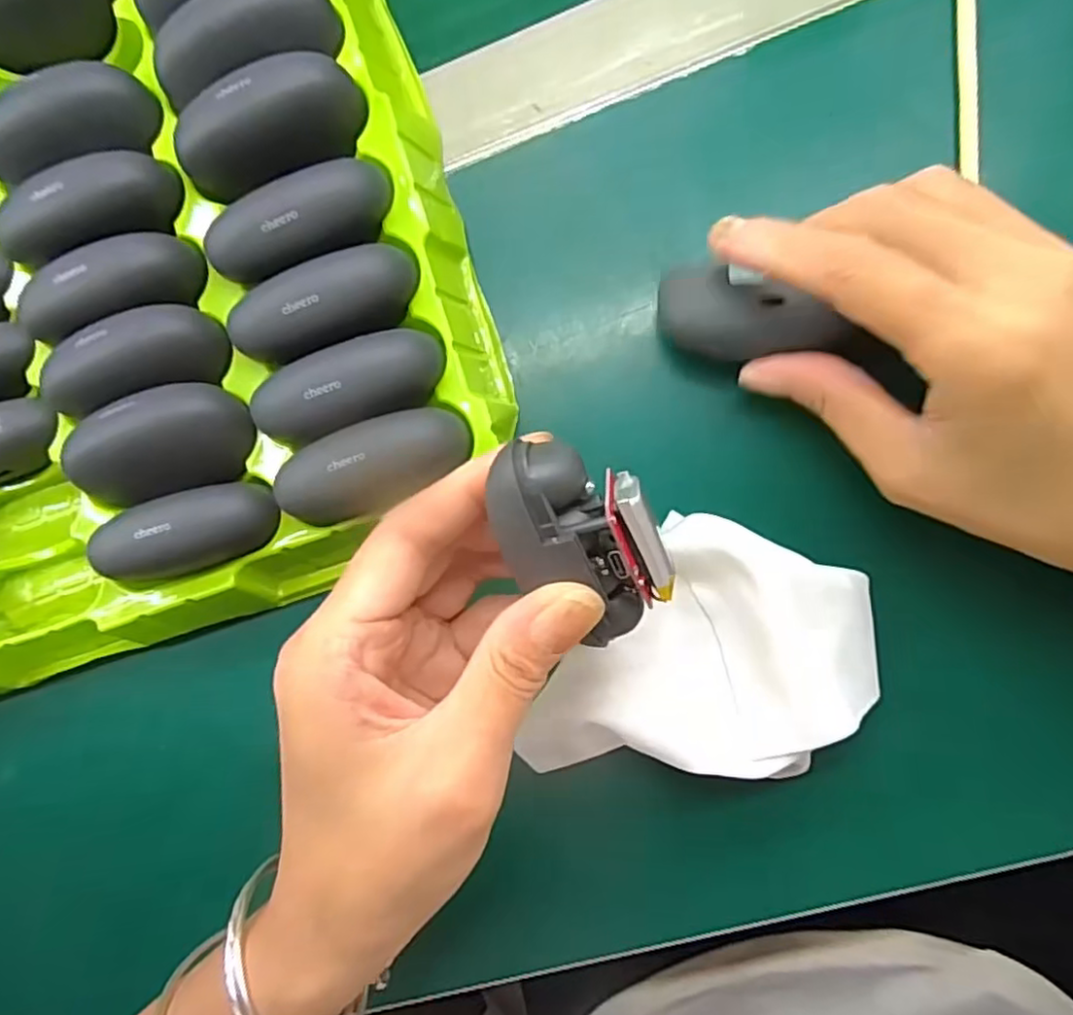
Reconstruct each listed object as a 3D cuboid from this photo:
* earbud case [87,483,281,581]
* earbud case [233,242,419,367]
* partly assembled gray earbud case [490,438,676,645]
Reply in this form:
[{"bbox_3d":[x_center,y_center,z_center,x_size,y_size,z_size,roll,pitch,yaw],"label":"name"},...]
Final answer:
[{"bbox_3d":[-0.123,0.009,0.226,0.062,0.022,0.025,-16,86,8],"label":"earbud case"},{"bbox_3d":[-0.072,-0.067,0.216,0.064,0.024,0.023,-21,85,7],"label":"earbud case"},{"bbox_3d":[0.011,0.008,0.172,0.035,0.027,0.060,-44,120,-5],"label":"partly assembled gray earbud case"}]

